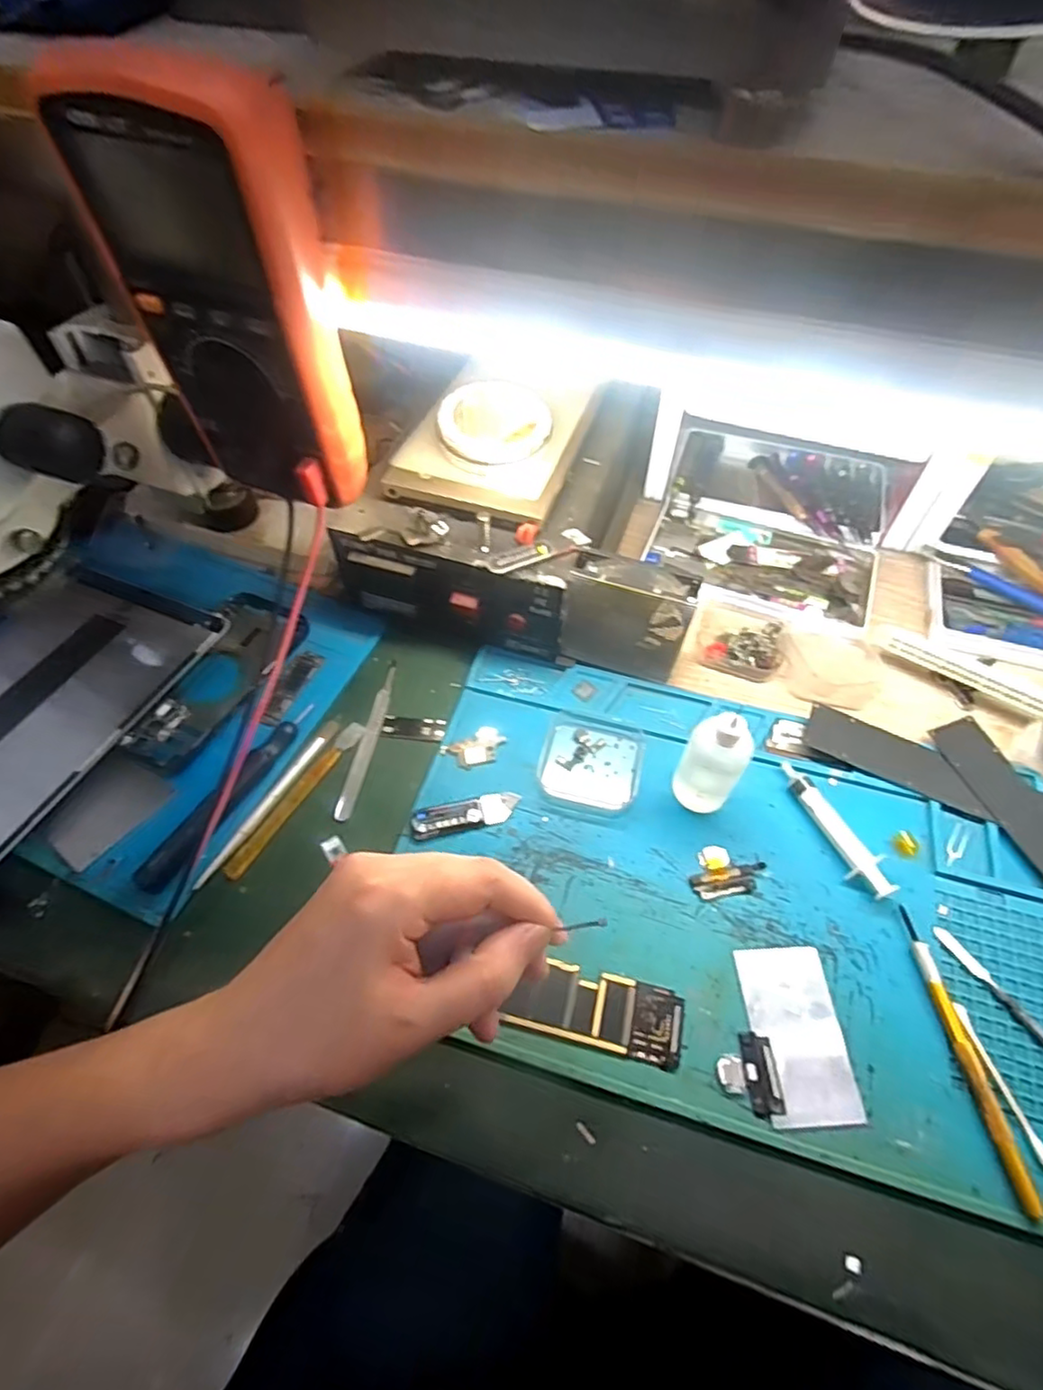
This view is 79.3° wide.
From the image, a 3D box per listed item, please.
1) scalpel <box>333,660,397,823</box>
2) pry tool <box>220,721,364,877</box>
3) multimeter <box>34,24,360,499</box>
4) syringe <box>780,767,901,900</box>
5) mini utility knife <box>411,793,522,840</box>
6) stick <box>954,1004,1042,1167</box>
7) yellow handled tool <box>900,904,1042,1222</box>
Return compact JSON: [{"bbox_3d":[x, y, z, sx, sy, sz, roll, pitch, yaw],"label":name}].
[{"bbox_3d":[-0.103,0.028,0.428,0.012,0.004,0.123,8,56,6],"label":"scalpel"},{"bbox_3d":[-0.143,0.063,0.401,0.011,0.004,0.120,27,60,17],"label":"pry tool"},{"bbox_3d":[-0.125,-0.166,0.280,0.088,0.179,0.047,16,57,11],"label":"multimeter"},{"bbox_3d":[0.188,0.079,0.380,0.018,0.013,0.091,-18,58,-12],"label":"syringe"},{"bbox_3d":[-0.034,0.074,0.387,0.066,0.006,0.019,-12,57,-7],"label":"mini utility knife"},{"bbox_3d":[0.236,0.190,0.309,0.008,0.005,0.070,-12,57,-8],"label":"stick"},{"bbox_3d":[0.224,0.177,0.318,0.010,0.009,0.133,-4,56,-2],"label":"yellow handled tool"}]

